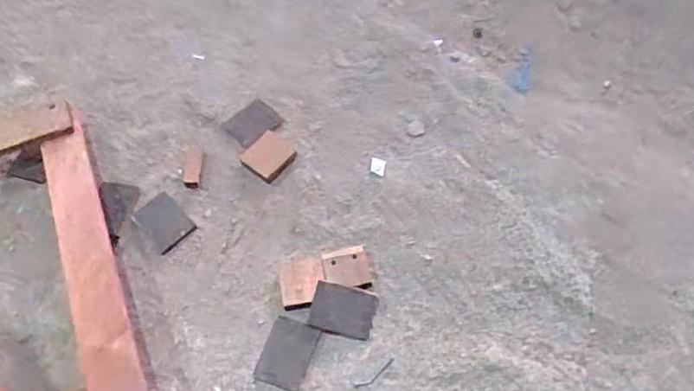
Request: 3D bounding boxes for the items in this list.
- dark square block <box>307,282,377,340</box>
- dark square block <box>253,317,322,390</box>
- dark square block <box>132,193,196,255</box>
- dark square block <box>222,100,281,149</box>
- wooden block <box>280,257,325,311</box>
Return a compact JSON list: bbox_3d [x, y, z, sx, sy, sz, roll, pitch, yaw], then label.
[{"bbox_3d":[-0.003,0.088,0.446,0.047,0.004,0.036,13,77,4],"label":"dark square block"},{"bbox_3d":[-0.044,0.117,0.433,0.035,0.004,0.048,17,60,10],"label":"dark square block"},{"bbox_3d":[-0.154,0.022,0.491,0.035,0.007,0.049,-39,66,-21],"label":"dark square block"},{"bbox_3d":[-0.088,-0.068,0.546,0.048,0.005,0.040,-39,66,-21],"label":"dark square block"},{"bbox_3d":[-0.035,0.067,0.457,0.035,0.011,0.042,-10,59,-6],"label":"wooden block"}]

